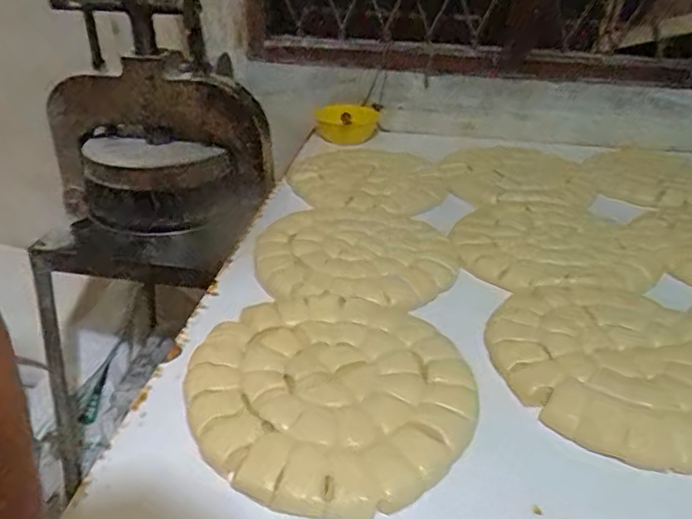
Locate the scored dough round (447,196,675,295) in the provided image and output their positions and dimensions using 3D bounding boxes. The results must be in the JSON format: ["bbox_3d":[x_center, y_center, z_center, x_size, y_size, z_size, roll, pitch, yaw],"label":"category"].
[{"bbox_3d":[0.371,-0.042,0.966,0.339,0.014,0.362,1,31,0],"label":"scored dough round"}]

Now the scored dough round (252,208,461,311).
[{"bbox_3d":[0.014,-0.015,0.903,0.314,0.011,0.306,1,33,-1],"label":"scored dough round"}]

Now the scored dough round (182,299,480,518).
[{"bbox_3d":[-0.021,0.151,0.647,0.319,0.024,0.307,1,31,0],"label":"scored dough round"}]

